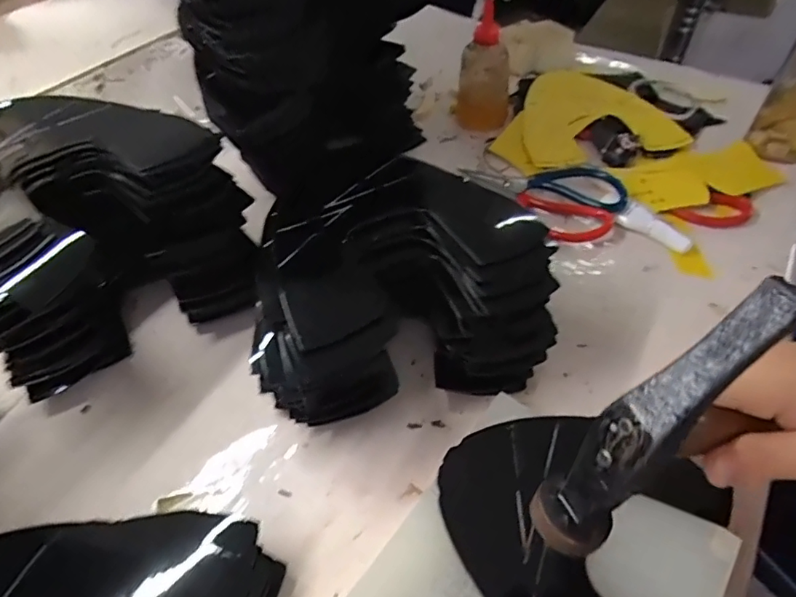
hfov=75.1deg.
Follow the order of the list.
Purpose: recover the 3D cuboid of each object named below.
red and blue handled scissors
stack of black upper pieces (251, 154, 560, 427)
[{"bbox_3d":[0.162,-0.123,0.560,0.097,0.023,0.166,-28,53,-22],"label":"red and blue handled scissors"},{"bbox_3d":[-0.007,-0.011,0.412,0.217,0.121,0.192,-16,50,-13],"label":"stack of black upper pieces"}]

